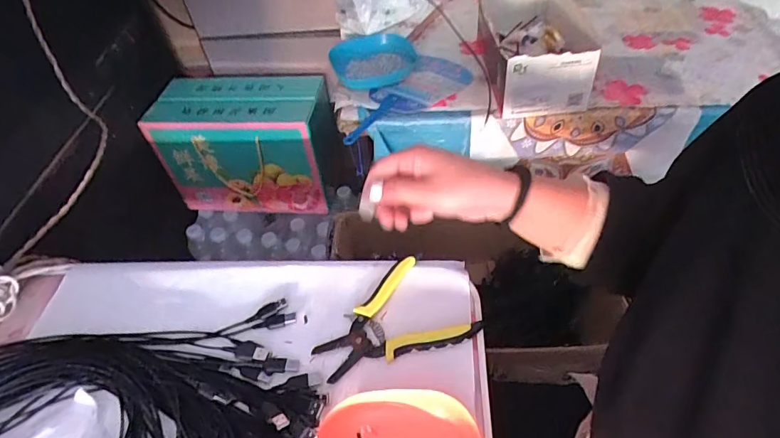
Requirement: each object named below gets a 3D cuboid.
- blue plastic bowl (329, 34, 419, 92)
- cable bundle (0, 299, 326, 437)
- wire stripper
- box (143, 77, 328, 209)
[{"bbox_3d":[-0.026,-0.261,0.751,0.139,0.050,0.126,-9,49,-3],"label":"blue plastic bowl"},{"bbox_3d":[-0.284,0.192,0.404,0.438,0.030,0.226,-7,49,-1],"label":"cable bundle"},{"bbox_3d":[-0.001,0.113,0.462,0.146,0.014,0.116,-32,53,-21],"label":"wire stripper"},{"bbox_3d":[-0.292,-0.157,0.962,0.326,0.233,0.170,3,49,8],"label":"box"}]

